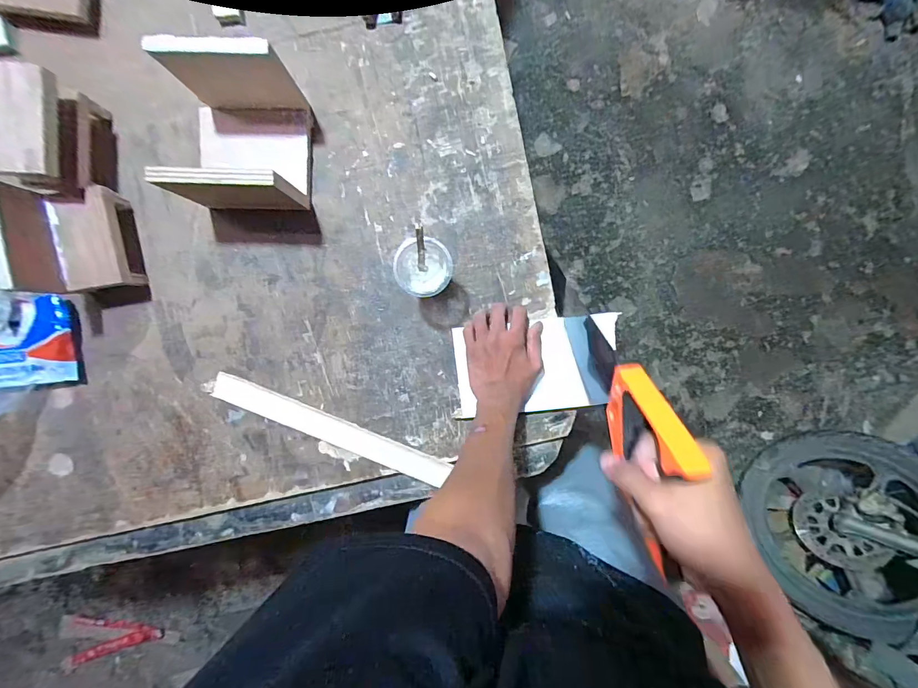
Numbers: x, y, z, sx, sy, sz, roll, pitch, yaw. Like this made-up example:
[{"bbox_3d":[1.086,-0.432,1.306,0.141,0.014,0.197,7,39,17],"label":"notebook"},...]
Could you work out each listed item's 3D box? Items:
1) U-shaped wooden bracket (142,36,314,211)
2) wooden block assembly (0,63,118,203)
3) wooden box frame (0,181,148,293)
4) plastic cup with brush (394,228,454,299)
[{"bbox_3d":[-0.276,-0.261,0.506,0.143,0.128,0.156,4,95,-1],"label":"U-shaped wooden bracket"},{"bbox_3d":[-0.516,-0.257,0.510,0.077,0.111,0.137,2,95,-1],"label":"wooden block assembly"},{"bbox_3d":[-0.495,-0.135,0.513,0.089,0.115,0.133,-3,95,-1],"label":"wooden box frame"},{"bbox_3d":[-0.046,-0.098,0.537,0.076,0.124,0.071,0,96,-1],"label":"plastic cup with brush"}]

